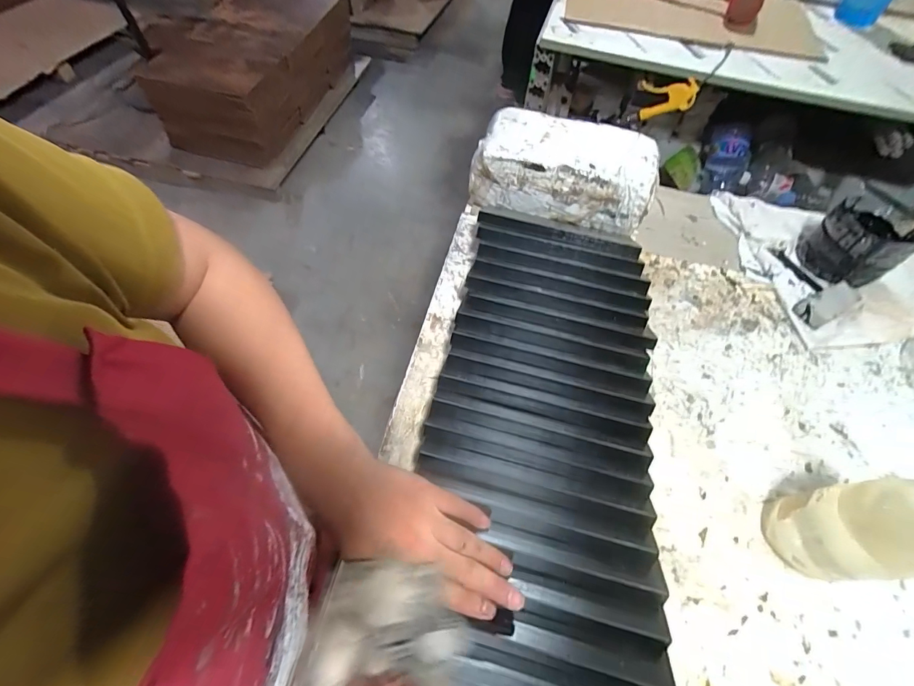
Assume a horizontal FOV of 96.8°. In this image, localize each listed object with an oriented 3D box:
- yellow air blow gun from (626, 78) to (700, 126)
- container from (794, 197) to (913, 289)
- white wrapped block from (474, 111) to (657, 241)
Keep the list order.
[{"bbox_3d":[0.496,-0.593,0.976,0.045,0.092,0.162,-32,27,-20],"label":"yellow air blow gun"},{"bbox_3d":[0.537,-0.136,0.543,0.097,0.073,0.101,-32,67,-20],"label":"container"},{"bbox_3d":[0.148,-0.241,0.571,0.239,0.101,0.105,20,61,7],"label":"white wrapped block"}]

